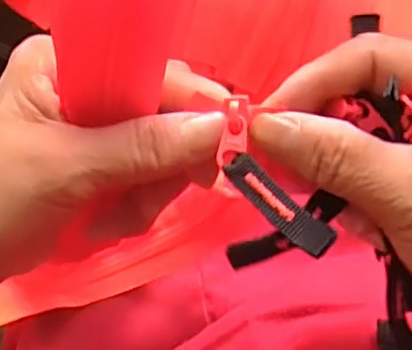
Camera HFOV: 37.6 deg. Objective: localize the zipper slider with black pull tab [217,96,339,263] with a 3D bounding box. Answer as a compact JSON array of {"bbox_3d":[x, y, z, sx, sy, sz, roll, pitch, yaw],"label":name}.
[{"bbox_3d":[0.021,0.002,0.205,0.019,0.008,0.060,-31,71,-5],"label":"zipper slider with black pull tab"}]

